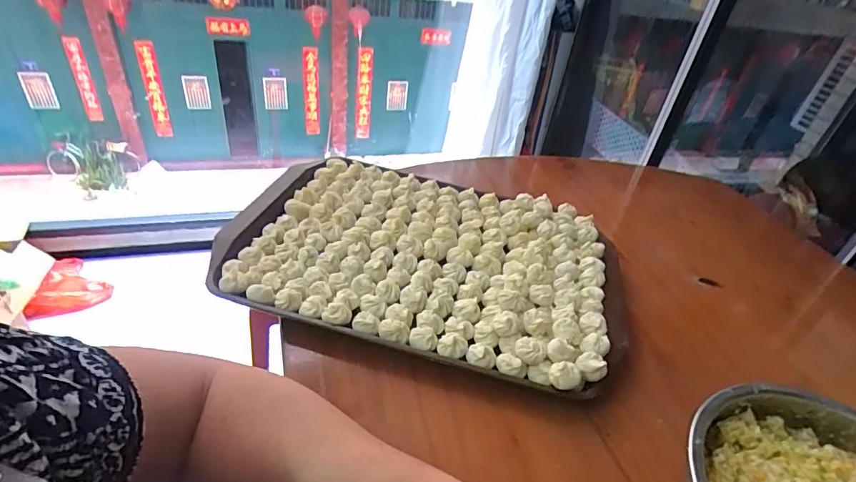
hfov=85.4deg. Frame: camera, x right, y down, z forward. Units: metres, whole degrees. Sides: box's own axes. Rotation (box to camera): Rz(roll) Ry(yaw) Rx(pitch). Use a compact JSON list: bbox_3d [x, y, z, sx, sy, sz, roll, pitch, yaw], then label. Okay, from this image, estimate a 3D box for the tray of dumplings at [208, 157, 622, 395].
[{"bbox_3d":[-0.001,0.006,0.516,0.403,0.032,0.282,15,37,8],"label":"tray of dumplings"}]

